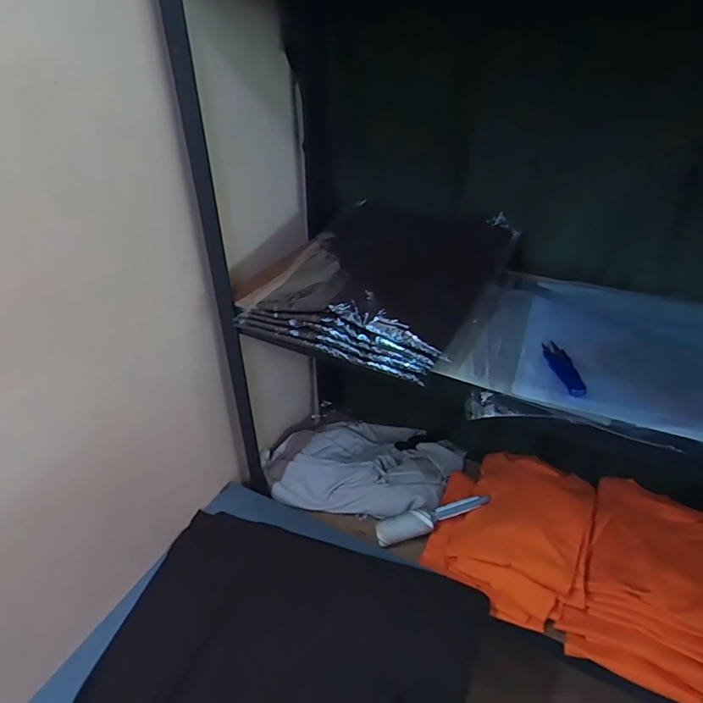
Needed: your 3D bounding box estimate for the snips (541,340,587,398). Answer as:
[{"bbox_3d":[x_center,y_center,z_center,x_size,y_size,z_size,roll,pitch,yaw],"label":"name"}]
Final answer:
[{"bbox_3d":[0.247,0.016,0.560,0.028,0.014,0.111,0,35,0],"label":"snips"}]

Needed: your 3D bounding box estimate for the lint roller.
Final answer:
[{"bbox_3d":[0.153,0.311,0.907,0.218,0.046,0.045,-7,35,-10],"label":"lint roller"}]

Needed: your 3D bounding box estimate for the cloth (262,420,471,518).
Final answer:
[{"bbox_3d":[0.029,0.239,1.045,0.398,0.061,0.278,10,36,13],"label":"cloth"}]

